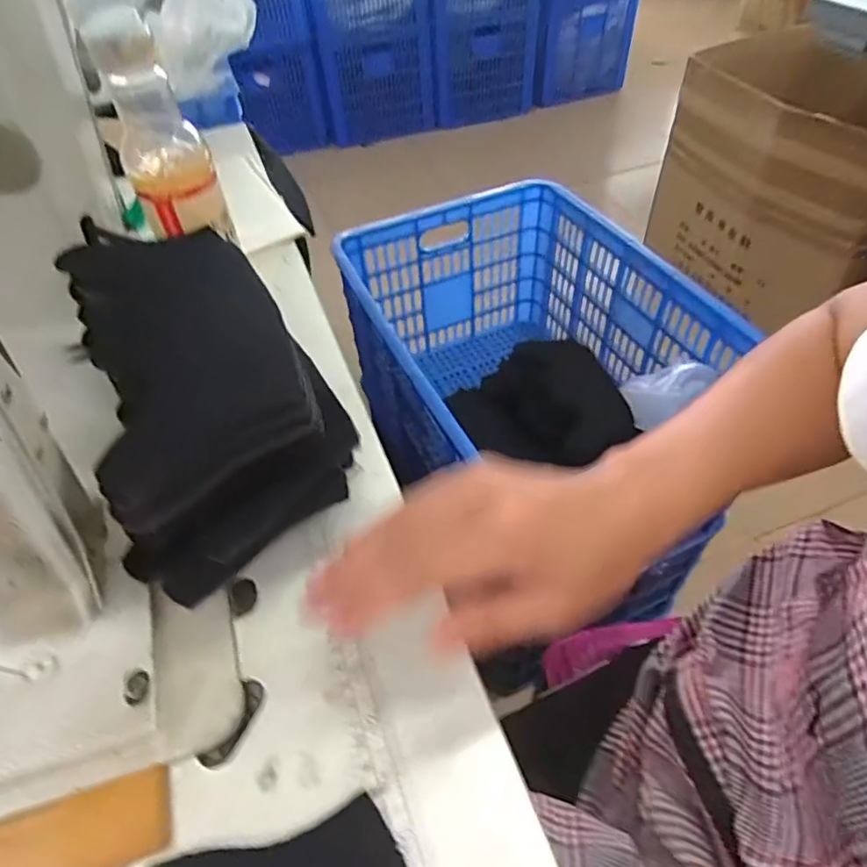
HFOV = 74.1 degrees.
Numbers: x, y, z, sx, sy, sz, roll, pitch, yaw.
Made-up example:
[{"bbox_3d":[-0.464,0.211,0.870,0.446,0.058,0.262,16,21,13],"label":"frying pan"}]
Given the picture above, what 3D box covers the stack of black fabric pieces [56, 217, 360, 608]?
[{"bbox_3d":[-0.135,-0.037,0.343,0.122,0.061,0.250,-23,51,-15],"label":"stack of black fabric pieces"}]

